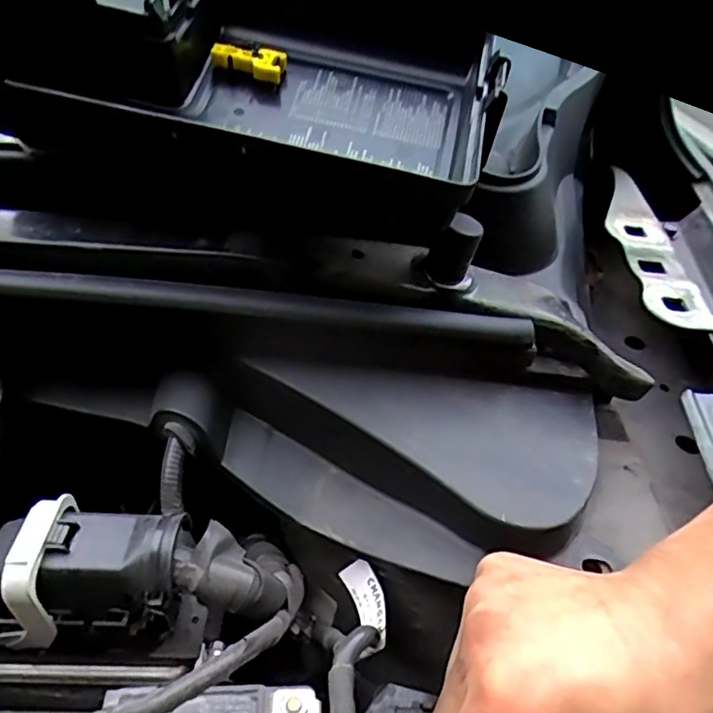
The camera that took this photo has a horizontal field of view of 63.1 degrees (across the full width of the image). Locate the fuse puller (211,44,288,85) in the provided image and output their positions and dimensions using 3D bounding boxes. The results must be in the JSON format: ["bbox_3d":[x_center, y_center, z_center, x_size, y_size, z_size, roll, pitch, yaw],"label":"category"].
[{"bbox_3d":[-0.061,-0.166,0.328,0.041,0.015,0.008,9,44,3],"label":"fuse puller"}]

